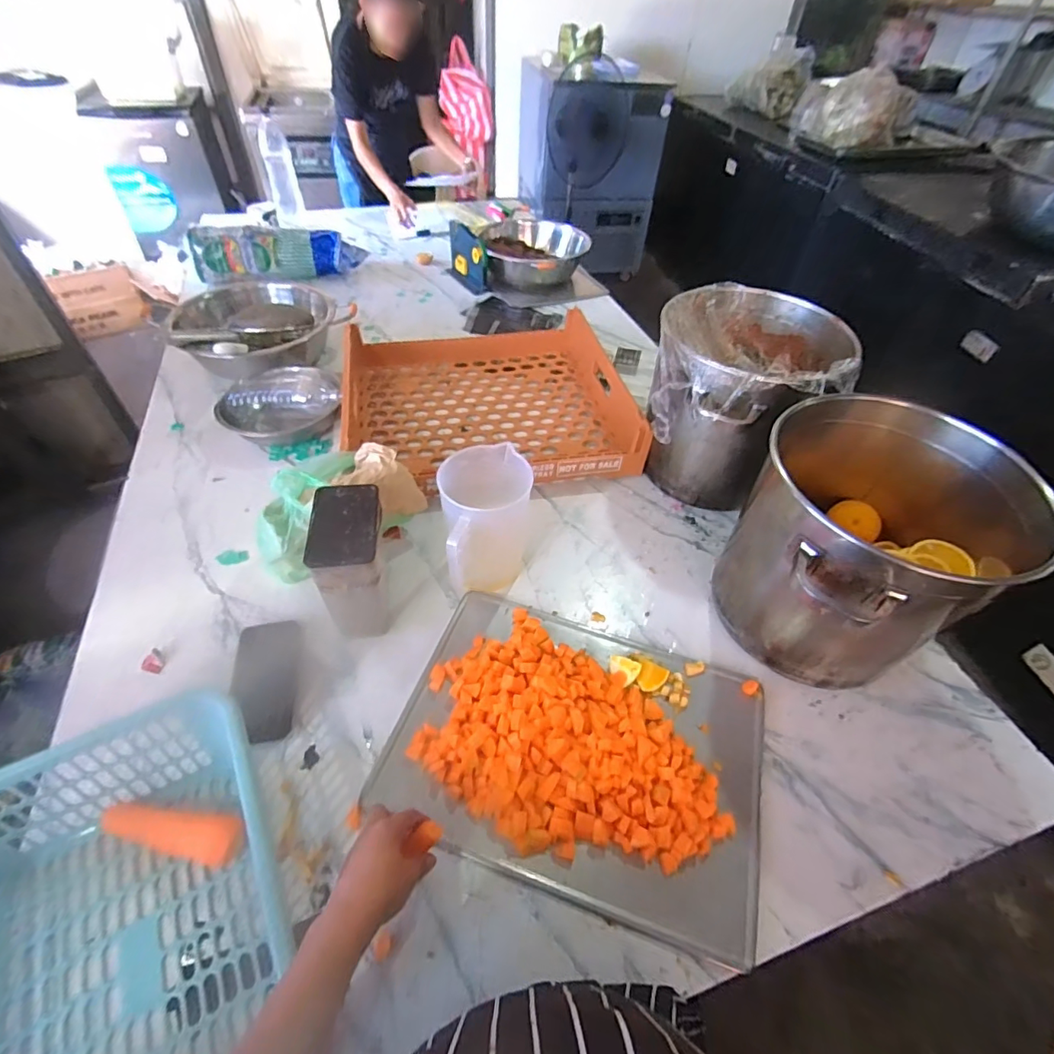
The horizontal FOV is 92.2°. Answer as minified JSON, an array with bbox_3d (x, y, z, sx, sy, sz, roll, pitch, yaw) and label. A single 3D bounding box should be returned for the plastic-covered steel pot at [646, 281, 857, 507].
[{"bbox_3d":[0.361,-0.223,0.902,0.277,0.271,0.306,13,48,8],"label":"plastic-covered steel pot"}]

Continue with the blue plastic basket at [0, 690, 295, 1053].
[{"bbox_3d":[-0.374,0.382,0.452,0.307,0.136,0.376,-22,53,-22],"label":"blue plastic basket"}]

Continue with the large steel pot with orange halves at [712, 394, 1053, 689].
[{"bbox_3d":[0.424,0.025,0.686,0.281,0.323,0.292,2,48,-2],"label":"large steel pot with orange halves"}]

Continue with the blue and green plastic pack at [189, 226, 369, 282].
[{"bbox_3d":[-0.719,-0.798,1.477,0.461,0.117,0.094,-8,49,-11],"label":"blue and green plastic pack"}]

